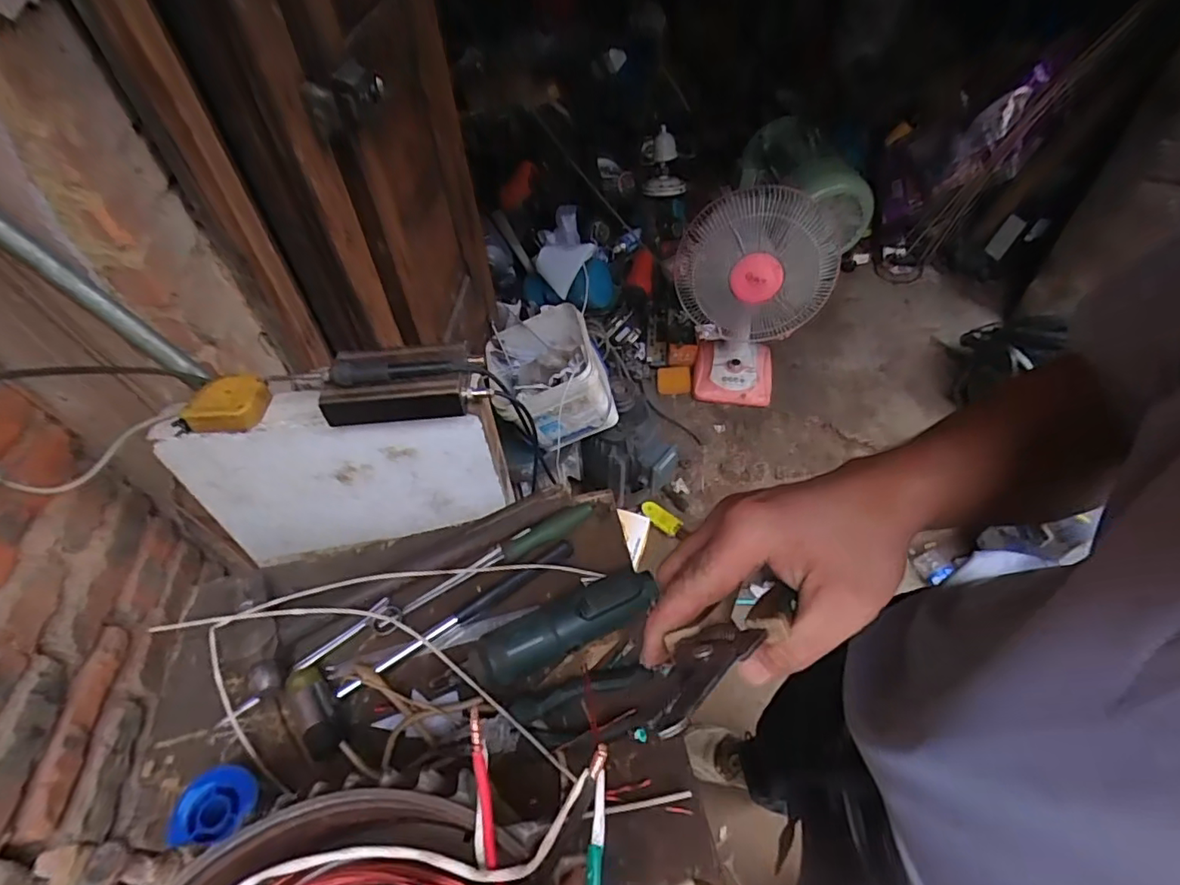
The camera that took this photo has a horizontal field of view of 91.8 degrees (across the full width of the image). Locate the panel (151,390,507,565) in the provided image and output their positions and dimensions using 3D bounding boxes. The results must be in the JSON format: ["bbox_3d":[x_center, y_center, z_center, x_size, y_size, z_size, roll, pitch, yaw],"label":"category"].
[{"bbox_3d":[-0.291,0.045,0.704,0.359,0.245,0.052,-7,46,2],"label":"panel"}]

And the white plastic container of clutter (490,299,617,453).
[{"bbox_3d":[-0.088,-0.135,1.252,0.243,0.195,0.215,-13,50,-7],"label":"white plastic container of clutter"}]

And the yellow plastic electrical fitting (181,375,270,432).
[{"bbox_3d":[-0.390,-0.042,0.615,0.078,0.031,0.059,2,50,6],"label":"yellow plastic electrical fitting"}]

